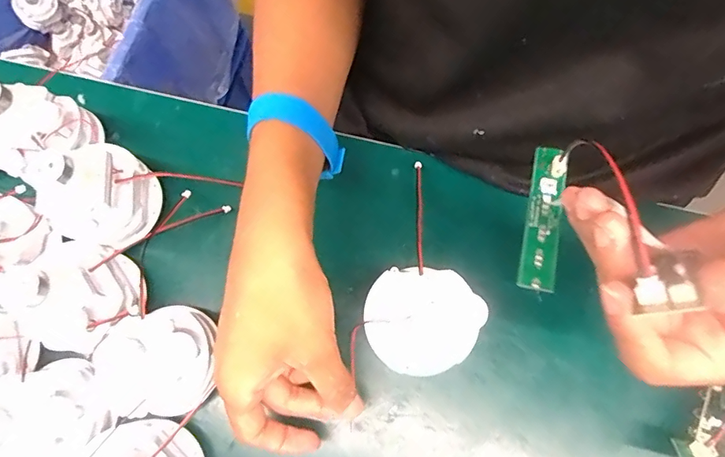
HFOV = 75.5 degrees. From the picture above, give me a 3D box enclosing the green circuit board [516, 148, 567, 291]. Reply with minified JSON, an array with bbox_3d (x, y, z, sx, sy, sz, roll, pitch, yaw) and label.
[{"bbox_3d":[0.097,-0.007,0.251,0.017,0.007,0.082,12,71,4],"label":"green circuit board"}]

